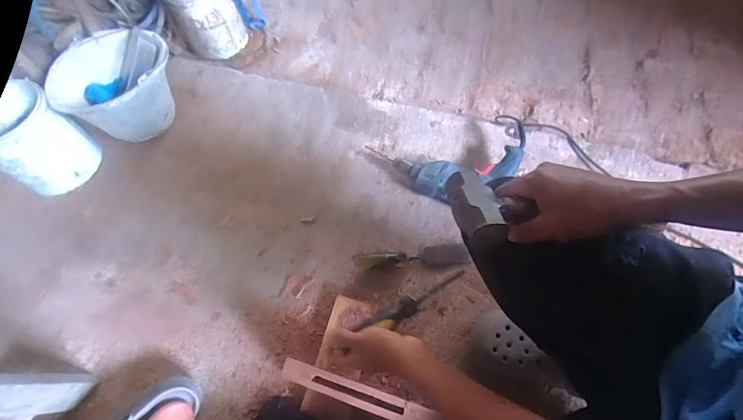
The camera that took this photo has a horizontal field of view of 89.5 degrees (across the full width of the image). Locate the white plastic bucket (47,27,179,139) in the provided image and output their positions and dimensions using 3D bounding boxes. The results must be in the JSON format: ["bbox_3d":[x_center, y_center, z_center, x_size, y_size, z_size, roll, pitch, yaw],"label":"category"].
[{"bbox_3d":[-0.593,-0.291,0.895,0.245,0.202,0.245,-1,63,2],"label":"white plastic bucket"}]

